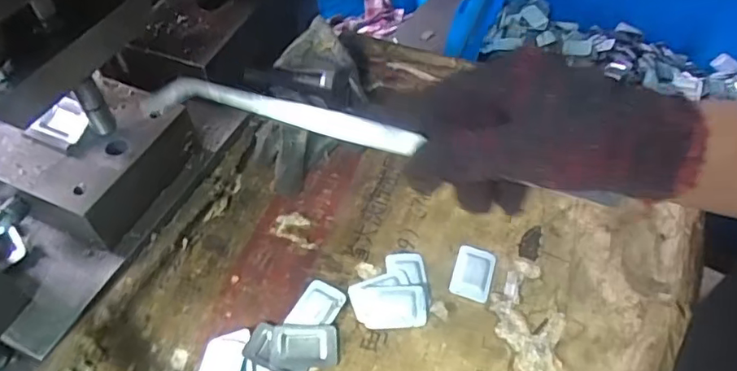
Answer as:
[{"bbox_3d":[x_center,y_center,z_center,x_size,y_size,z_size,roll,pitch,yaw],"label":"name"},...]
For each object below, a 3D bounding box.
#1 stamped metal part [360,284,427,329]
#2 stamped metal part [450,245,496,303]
[{"bbox_3d":[0.017,0.078,0.350,0.042,0.005,0.027,-3,72,-3],"label":"stamped metal part"},{"bbox_3d":[0.073,0.060,0.372,0.026,0.004,0.039,15,53,11],"label":"stamped metal part"}]

